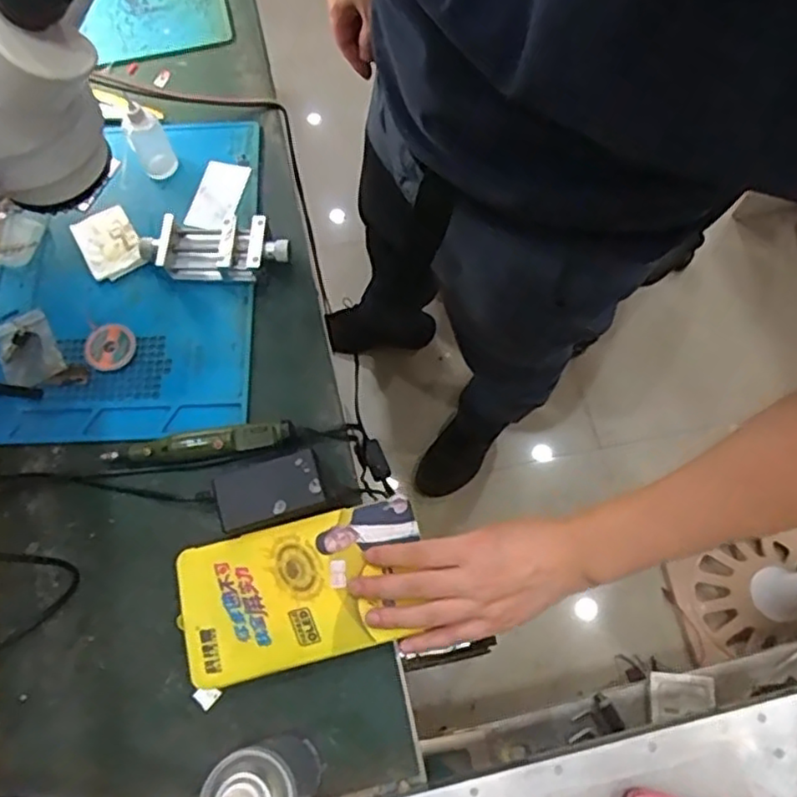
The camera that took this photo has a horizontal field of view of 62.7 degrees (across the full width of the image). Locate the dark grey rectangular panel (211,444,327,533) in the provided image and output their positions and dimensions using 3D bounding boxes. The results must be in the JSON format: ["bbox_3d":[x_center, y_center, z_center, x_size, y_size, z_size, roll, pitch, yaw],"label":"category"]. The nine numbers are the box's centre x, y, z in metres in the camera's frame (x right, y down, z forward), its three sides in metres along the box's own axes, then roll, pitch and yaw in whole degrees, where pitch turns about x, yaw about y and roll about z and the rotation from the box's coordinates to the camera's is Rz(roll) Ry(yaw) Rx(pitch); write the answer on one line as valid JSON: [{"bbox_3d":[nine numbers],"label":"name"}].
[{"bbox_3d":[-0.105,0.074,0.531,0.086,0.018,0.057,-20,70,-7],"label":"dark grey rectangular panel"}]

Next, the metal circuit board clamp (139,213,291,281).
[{"bbox_3d":[-0.174,-0.143,0.625,0.139,0.036,0.059,3,68,3],"label":"metal circuit board clamp"}]

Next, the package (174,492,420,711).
[{"bbox_3d":[-0.074,0.148,0.509,0.188,0.018,0.112,-18,67,-6],"label":"package"}]

